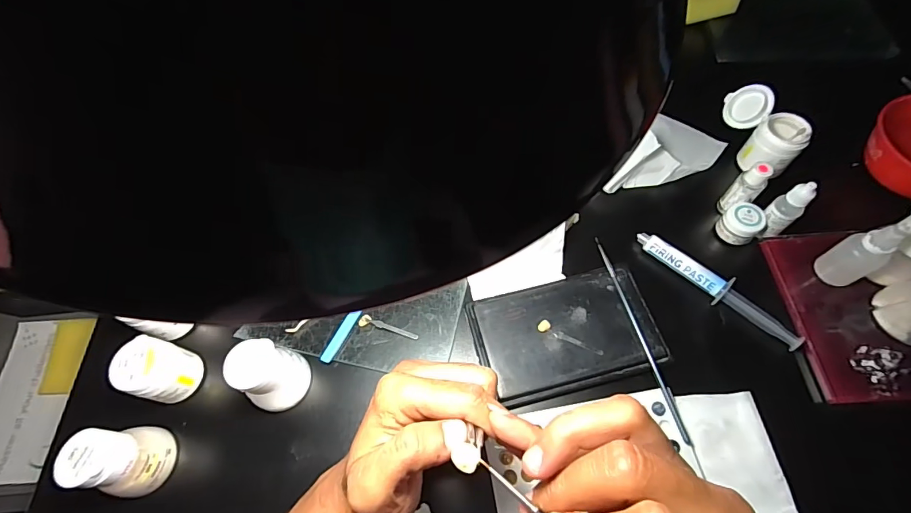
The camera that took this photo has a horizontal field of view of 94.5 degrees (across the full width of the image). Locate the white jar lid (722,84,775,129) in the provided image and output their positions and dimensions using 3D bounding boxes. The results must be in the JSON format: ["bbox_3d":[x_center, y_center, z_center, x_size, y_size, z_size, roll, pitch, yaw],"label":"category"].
[{"bbox_3d":[0.296,-0.151,0.428,0.004,0.043,0.043,10,84,-34],"label":"white jar lid"}]

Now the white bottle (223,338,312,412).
[{"bbox_3d":[-0.150,0.095,0.339,0.041,0.060,0.046,15,65,11],"label":"white bottle"}]

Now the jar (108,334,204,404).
[{"bbox_3d":[-0.244,0.096,0.351,0.041,0.063,0.044,-1,63,3],"label":"jar"}]

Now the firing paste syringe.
[{"bbox_3d":[0.230,0.026,0.374,0.148,0.016,0.021,40,72,20],"label":"firing paste syringe"}]

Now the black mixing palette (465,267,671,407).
[{"bbox_3d":[0.095,0.062,0.364,0.148,0.013,0.091,-15,63,-4],"label":"black mixing palette"}]

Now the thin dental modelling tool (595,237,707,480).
[{"bbox_3d":[0.155,0.068,0.350,0.008,0.009,0.194,-14,63,-4],"label":"thin dental modelling tool"}]

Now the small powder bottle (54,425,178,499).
[{"bbox_3d":[-0.250,0.154,0.320,0.040,0.076,0.048,2,63,4],"label":"small powder bottle"}]

